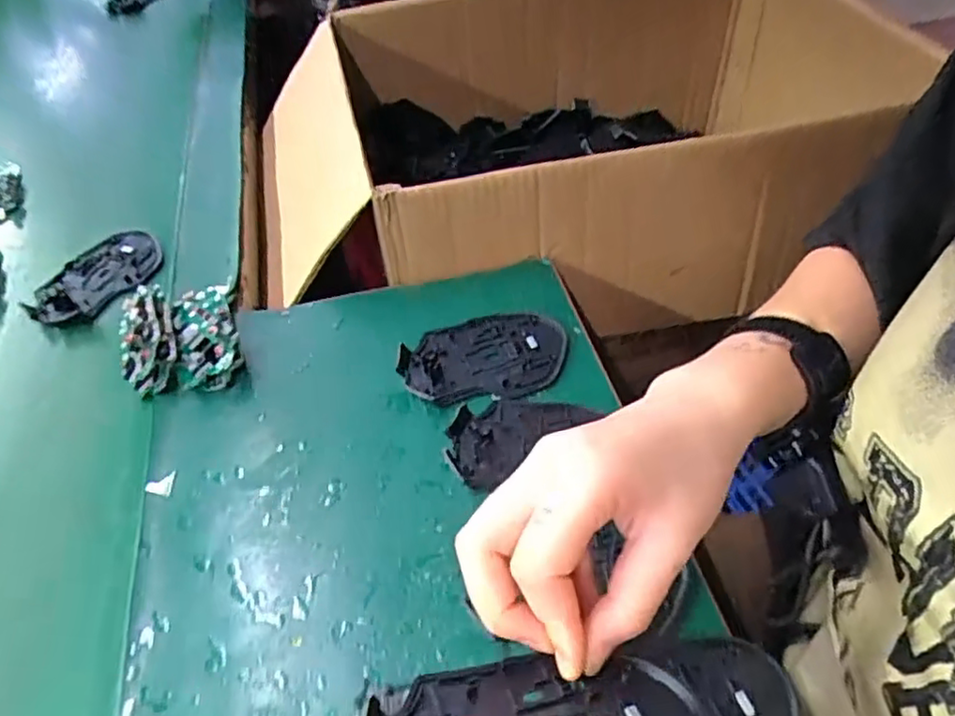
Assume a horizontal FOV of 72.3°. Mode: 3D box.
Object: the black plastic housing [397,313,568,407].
[{"bbox_3d":[0.006,-0.002,0.451,0.114,0.013,0.071,-15,49,-9],"label":"black plastic housing"}]

